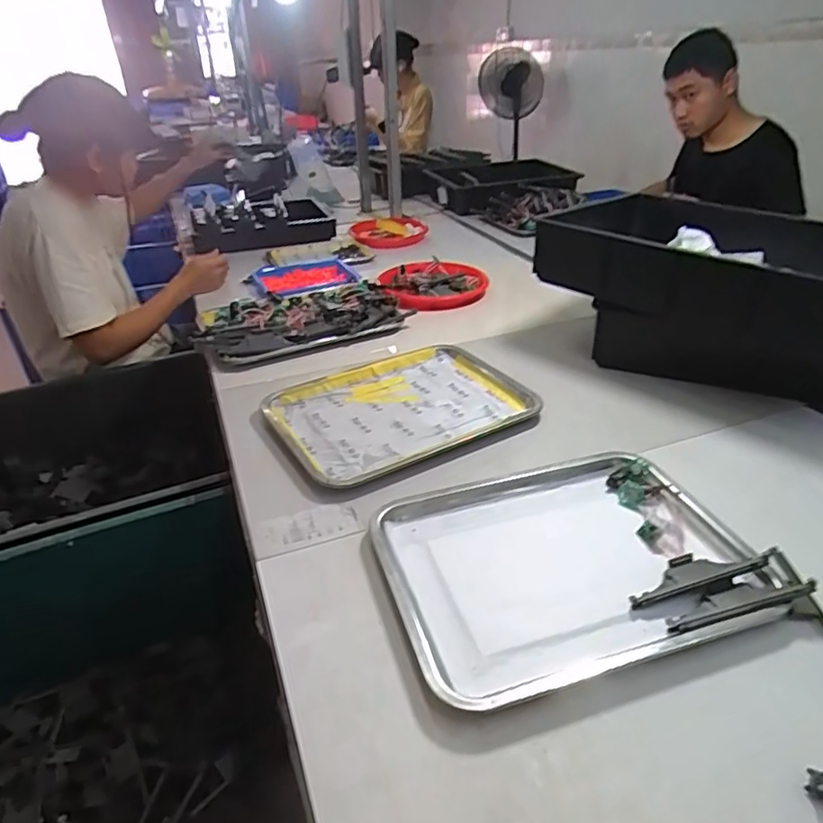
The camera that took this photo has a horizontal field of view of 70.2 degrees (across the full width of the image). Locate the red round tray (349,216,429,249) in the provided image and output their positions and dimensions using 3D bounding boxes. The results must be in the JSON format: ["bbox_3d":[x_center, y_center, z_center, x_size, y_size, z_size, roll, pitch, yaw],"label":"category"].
[{"bbox_3d":[-0.079,-0.504,1.635,0.194,0.040,0.209,-1,31,1],"label":"red round tray"}]

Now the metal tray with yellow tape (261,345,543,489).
[{"bbox_3d":[-0.014,-0.009,0.848,0.351,0.027,0.250,-18,35,-26],"label":"metal tray with yellow tape"}]

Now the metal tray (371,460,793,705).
[{"bbox_3d":[0.154,0.149,0.593,0.350,0.021,0.252,-10,32,-15],"label":"metal tray"}]

